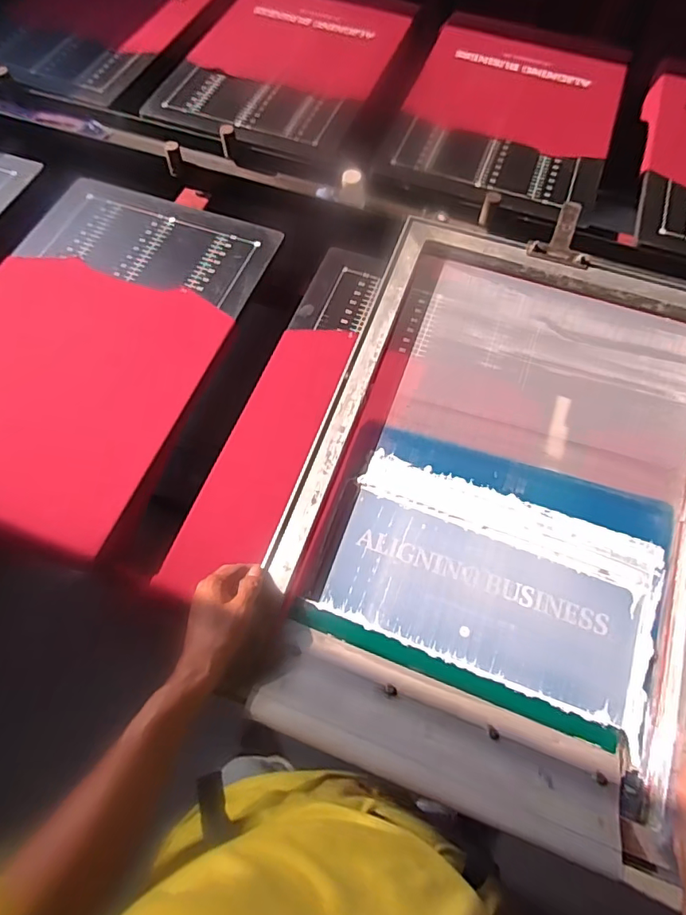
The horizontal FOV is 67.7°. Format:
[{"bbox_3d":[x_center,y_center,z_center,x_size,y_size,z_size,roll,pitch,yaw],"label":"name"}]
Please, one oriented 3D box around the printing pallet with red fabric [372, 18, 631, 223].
[{"bbox_3d":[0.344,-0.722,1.030,0.399,0.022,0.606,19,68,8],"label":"printing pallet with red fabric"}]

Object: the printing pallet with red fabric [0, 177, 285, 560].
[{"bbox_3d":[-0.385,-0.183,0.772,0.400,0.015,0.585,19,68,8],"label":"printing pallet with red fabric"}]

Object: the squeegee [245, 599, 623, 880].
[{"bbox_3d":[0.091,0.260,0.498,0.339,0.051,0.118,20,65,8],"label":"squeegee"}]

